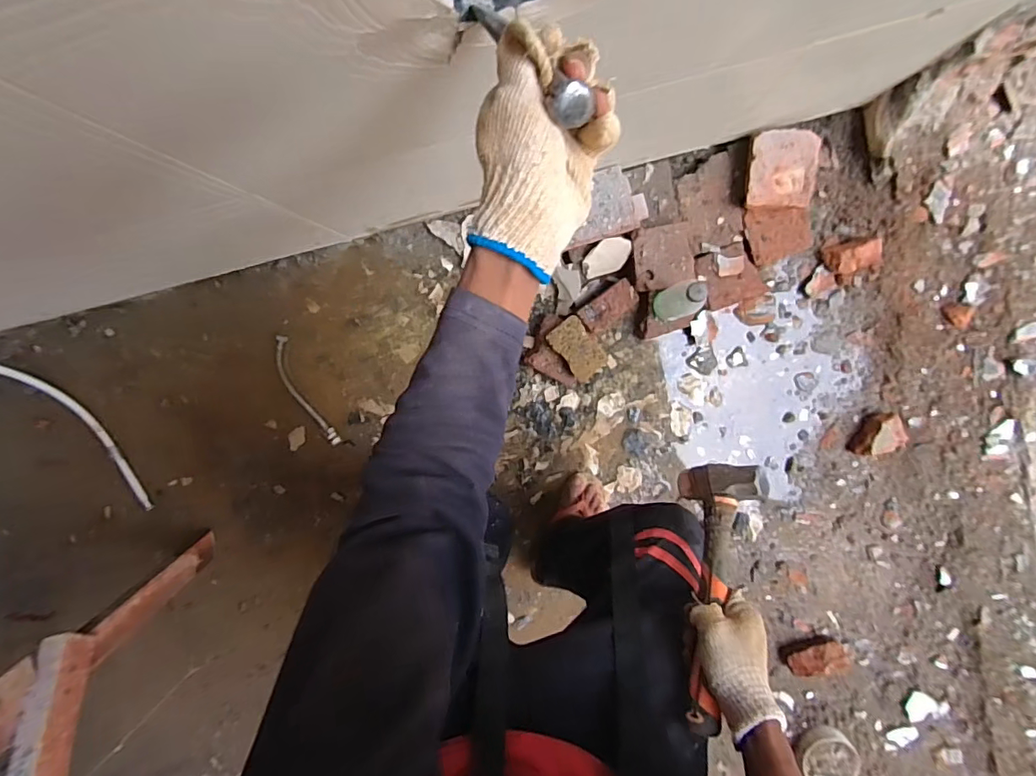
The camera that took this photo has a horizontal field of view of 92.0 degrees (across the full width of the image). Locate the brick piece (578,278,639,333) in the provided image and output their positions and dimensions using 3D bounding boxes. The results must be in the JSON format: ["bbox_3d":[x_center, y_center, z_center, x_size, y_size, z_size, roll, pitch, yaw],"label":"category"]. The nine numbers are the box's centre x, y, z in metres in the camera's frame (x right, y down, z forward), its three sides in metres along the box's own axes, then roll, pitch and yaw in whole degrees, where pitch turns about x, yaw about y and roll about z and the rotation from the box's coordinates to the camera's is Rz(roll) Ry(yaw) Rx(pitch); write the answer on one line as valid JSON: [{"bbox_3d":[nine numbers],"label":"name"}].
[{"bbox_3d":[0.165,-0.150,0.912,0.106,0.041,0.051,-34,96,6],"label":"brick piece"}]

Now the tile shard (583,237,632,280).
[{"bbox_3d":[0.161,-0.234,0.900,0.090,0.008,0.060,-16,115,25],"label":"tile shard"}]

